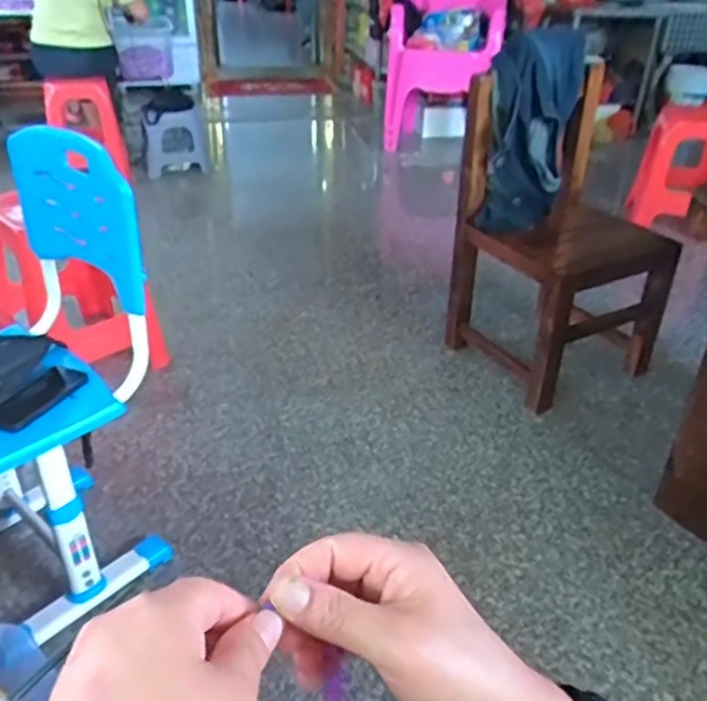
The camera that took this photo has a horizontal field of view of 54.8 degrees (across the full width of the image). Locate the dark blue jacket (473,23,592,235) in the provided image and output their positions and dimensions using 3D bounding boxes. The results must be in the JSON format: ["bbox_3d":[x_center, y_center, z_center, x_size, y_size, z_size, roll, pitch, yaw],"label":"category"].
[{"bbox_3d":[0.454,-0.570,1.760,0.188,0.533,0.233,16,14,21],"label":"dark blue jacket"}]

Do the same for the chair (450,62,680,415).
[{"bbox_3d":[0.570,-0.283,1.826,0.468,0.706,0.470,-12,34,-21],"label":"chair"}]

